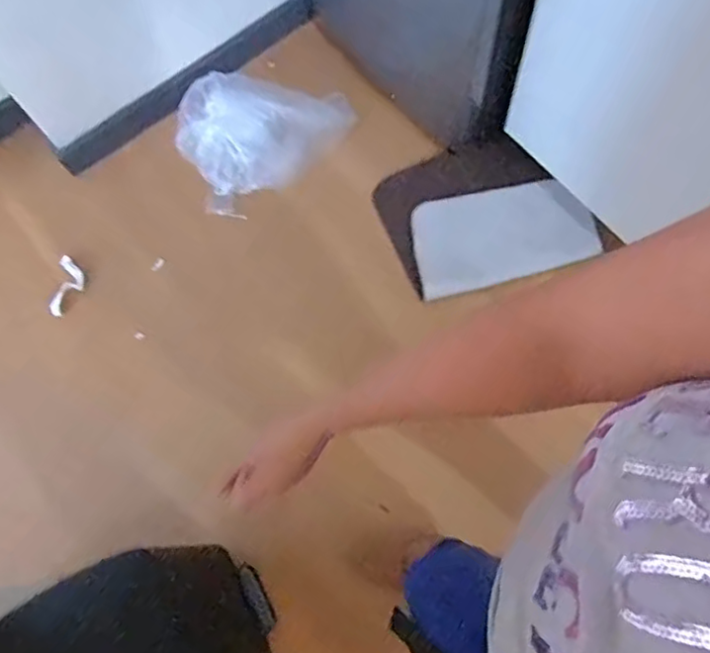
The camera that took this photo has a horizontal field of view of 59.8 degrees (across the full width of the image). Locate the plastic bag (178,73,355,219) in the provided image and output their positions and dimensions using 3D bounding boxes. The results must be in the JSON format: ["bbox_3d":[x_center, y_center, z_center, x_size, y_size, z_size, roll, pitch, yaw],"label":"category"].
[{"bbox_3d":[-0.208,-0.479,1.437,0.399,0.131,0.309,-26,72,-4],"label":"plastic bag"}]

